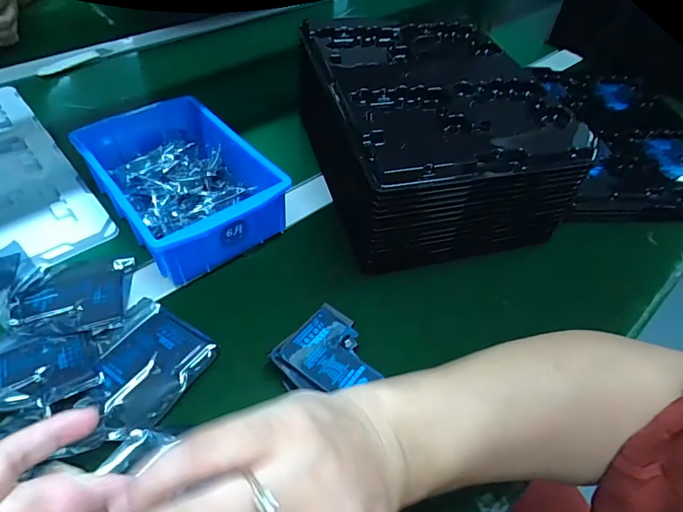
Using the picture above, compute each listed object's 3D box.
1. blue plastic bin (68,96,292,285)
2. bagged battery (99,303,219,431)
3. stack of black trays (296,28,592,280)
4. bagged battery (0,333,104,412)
[{"bbox_3d":[-0.158,-0.076,0.424,0.126,0.063,0.196,-31,59,-27],"label":"blue plastic bin"},{"bbox_3d":[-0.145,0.083,0.327,0.073,0.013,0.091,24,52,15],"label":"bagged battery"},{"bbox_3d":[0.088,-0.135,0.461,0.203,0.116,0.262,-9,51,-13],"label":"stack of black trays"},{"bbox_3d":[-0.241,0.085,0.314,0.121,0.009,0.063,-6,50,-11],"label":"bagged battery"}]

